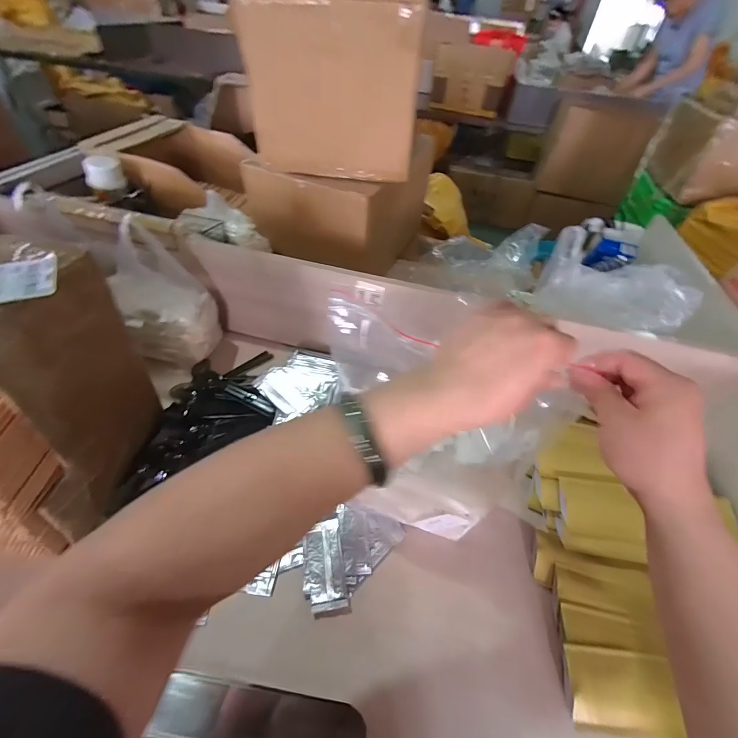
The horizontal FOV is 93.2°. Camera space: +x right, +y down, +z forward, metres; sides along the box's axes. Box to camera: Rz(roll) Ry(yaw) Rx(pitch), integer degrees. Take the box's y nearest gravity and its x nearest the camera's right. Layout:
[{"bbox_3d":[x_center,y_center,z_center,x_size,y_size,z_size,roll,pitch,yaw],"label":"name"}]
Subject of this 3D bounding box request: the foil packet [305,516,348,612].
[{"bbox_3d":[-0.061,0.266,0.475,0.053,0.016,0.101,-5,48,-11],"label":"foil packet"}]

